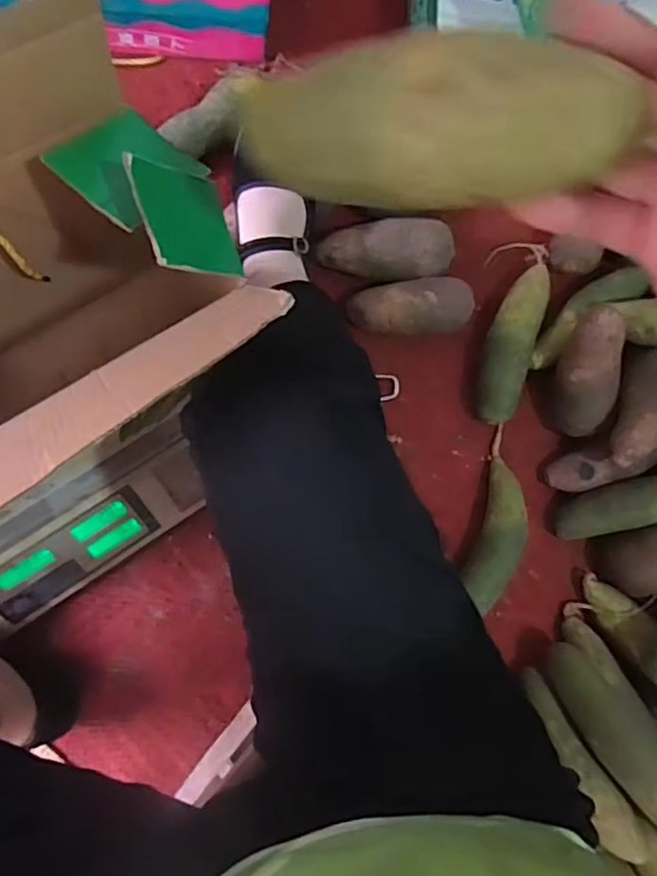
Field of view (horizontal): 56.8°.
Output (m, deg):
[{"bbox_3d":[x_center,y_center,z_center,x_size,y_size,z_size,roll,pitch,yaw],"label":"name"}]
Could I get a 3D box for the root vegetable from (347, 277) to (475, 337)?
[{"bbox_3d":[0.097,-0.155,0.735,0.145,0.063,0.063,-1,83,-9],"label":"root vegetable"}]

